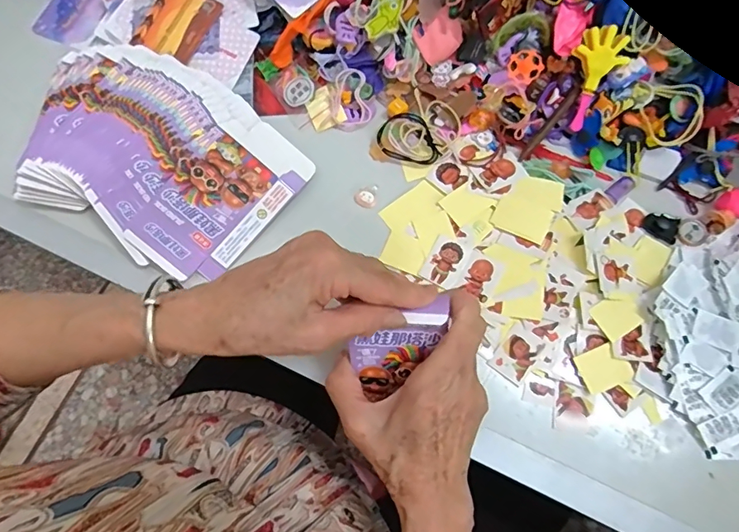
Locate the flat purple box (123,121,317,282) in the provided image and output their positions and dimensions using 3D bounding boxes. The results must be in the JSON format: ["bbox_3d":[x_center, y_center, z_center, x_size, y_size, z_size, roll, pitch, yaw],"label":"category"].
[{"bbox_3d":[-0.123,-0.055,0.400,0.081,0.006,0.147,43,82,-5],"label":"flat purple box"}]

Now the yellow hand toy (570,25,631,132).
[{"bbox_3d":[0.193,-0.161,0.408,0.041,0.010,0.084,15,108,6],"label":"yellow hand toy"}]

